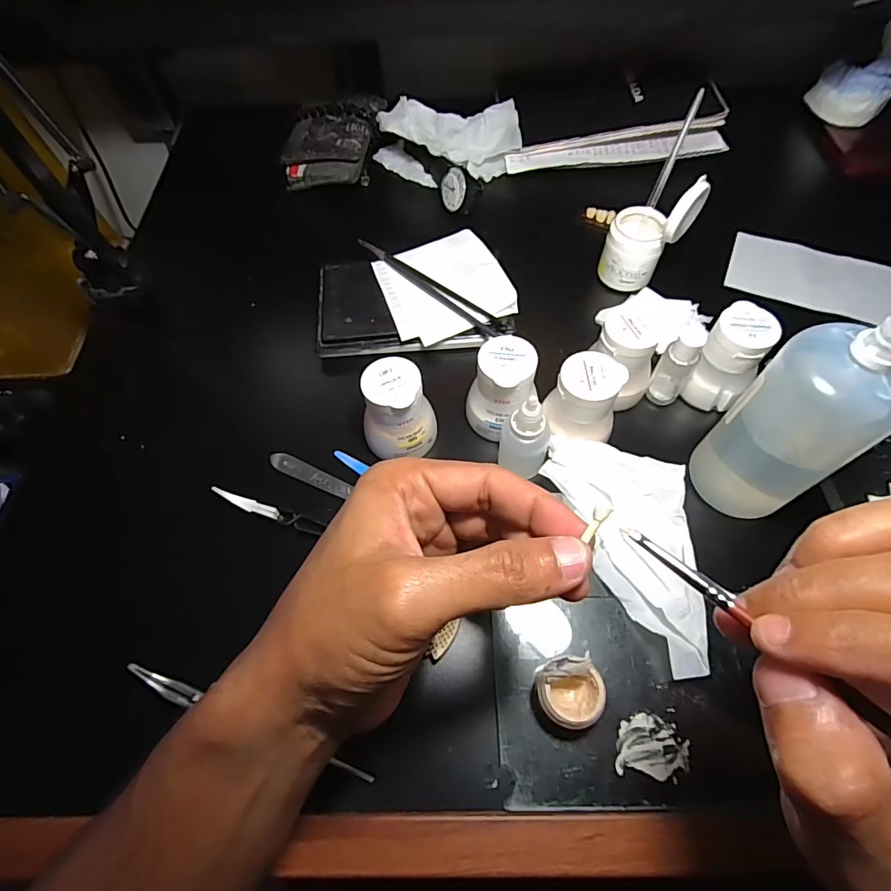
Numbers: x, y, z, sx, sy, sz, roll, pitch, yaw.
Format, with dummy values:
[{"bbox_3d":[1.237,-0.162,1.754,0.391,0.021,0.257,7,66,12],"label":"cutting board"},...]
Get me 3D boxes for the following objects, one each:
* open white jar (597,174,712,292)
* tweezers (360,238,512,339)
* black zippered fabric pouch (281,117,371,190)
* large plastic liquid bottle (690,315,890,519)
[{"bbox_3d":[0.157,-0.164,0.377,0.055,0.086,0.040,24,66,14],"label":"open white jar"},{"bbox_3d":[-0.015,-0.130,0.387,0.152,0.004,0.018,35,69,19],"label":"tweezers"},{"bbox_3d":[-0.116,-0.283,0.472,0.085,0.041,0.061,10,63,7],"label":"black zippered fabric pouch"},{"bbox_3d":[0.185,-0.010,0.254,0.048,0.133,0.057,-29,65,-13],"label":"large plastic liquid bottle"}]

